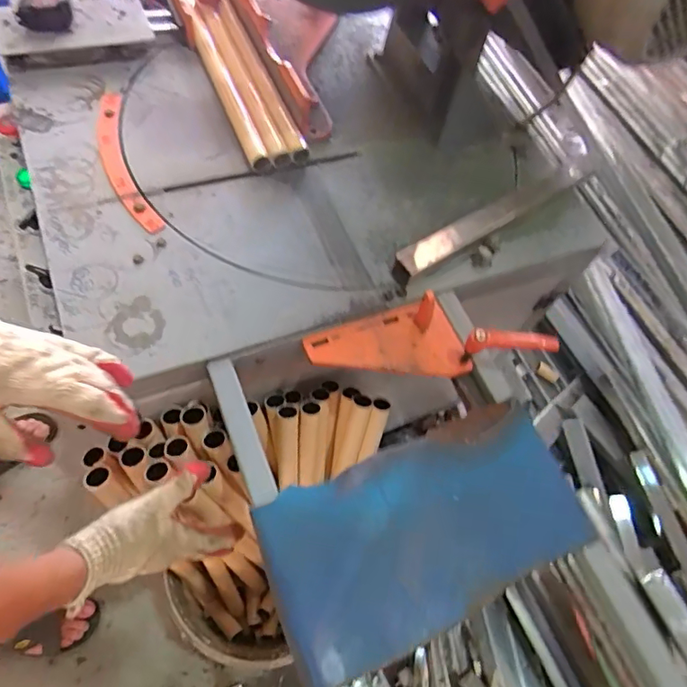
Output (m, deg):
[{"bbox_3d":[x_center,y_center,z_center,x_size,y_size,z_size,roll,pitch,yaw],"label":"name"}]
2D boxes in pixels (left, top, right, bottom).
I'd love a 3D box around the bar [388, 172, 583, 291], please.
[{"bbox_3d":[0.202,-0.174,0.683,0.335,0.031,0.041,-31,70,-23],"label":"bar"}]

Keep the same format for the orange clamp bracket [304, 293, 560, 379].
[{"bbox_3d":[0.088,-0.019,0.584,0.255,0.077,0.092,3,60,-8],"label":"orange clamp bracket"}]

